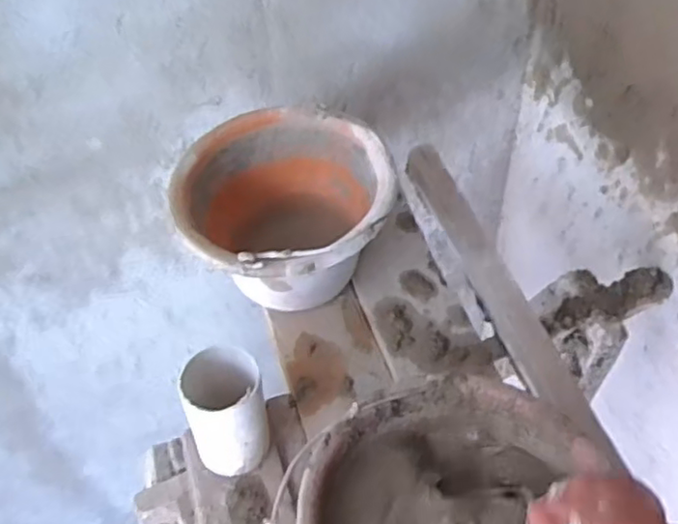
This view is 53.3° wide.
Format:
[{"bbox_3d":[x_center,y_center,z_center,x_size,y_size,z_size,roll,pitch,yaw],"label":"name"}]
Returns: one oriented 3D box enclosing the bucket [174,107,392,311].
[{"bbox_3d":[-0.059,-0.046,0.823,0.237,0.160,0.247,-2,52,3],"label":"bucket"}]

